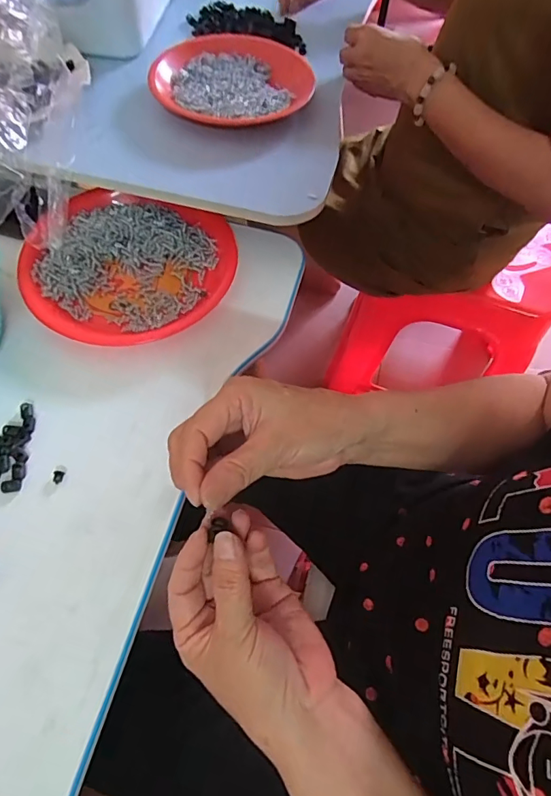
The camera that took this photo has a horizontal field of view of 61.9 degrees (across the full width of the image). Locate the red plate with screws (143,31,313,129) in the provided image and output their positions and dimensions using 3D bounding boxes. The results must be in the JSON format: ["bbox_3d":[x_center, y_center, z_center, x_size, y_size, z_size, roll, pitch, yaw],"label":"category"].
[{"bbox_3d":[-0.049,-0.378,0.544,0.180,0.024,0.183,1,64,-2],"label":"red plate with screws"}]

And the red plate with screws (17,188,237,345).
[{"bbox_3d":[-0.156,-0.141,0.489,0.197,0.024,0.198,1,64,-2],"label":"red plate with screws"}]

